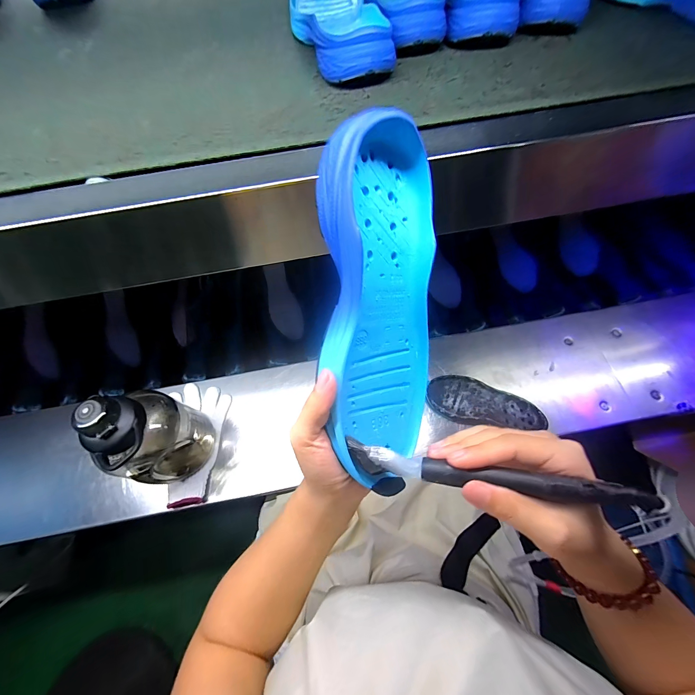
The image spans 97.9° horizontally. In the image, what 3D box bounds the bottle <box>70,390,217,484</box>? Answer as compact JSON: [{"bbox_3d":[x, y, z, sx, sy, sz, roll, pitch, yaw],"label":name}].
[{"bbox_3d":[-0.293,0.140,0.474,0.107,0.215,0.108,35,72,16],"label":"bottle"}]

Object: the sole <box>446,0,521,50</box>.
[{"bbox_3d":[0.154,-0.443,0.366,0.092,0.041,0.247,4,66,4],"label":"sole"}]

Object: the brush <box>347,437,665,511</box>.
[{"bbox_3d":[0.086,0.081,0.193,0.171,0.024,0.017,2,67,16],"label":"brush"}]

